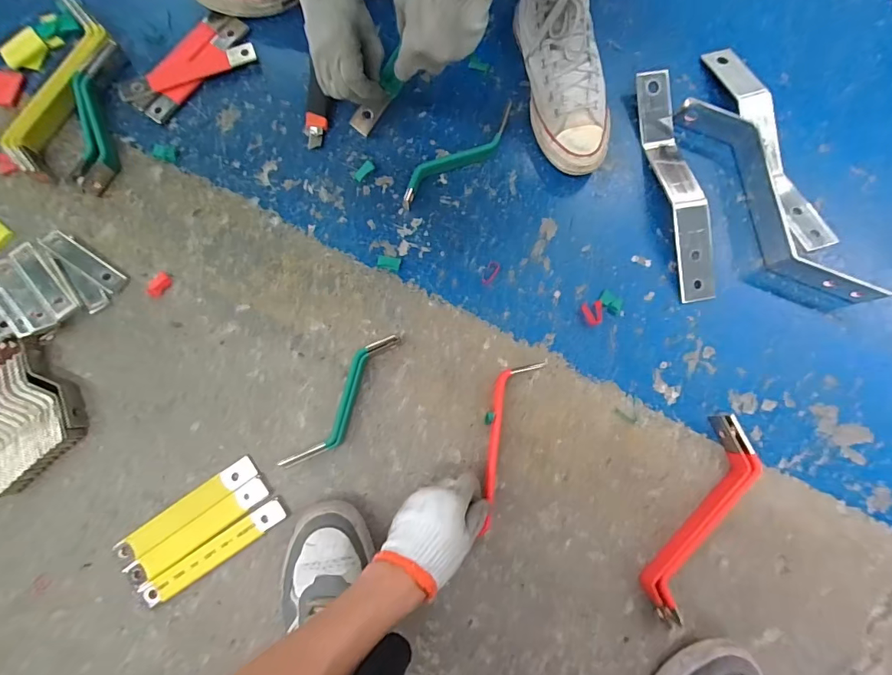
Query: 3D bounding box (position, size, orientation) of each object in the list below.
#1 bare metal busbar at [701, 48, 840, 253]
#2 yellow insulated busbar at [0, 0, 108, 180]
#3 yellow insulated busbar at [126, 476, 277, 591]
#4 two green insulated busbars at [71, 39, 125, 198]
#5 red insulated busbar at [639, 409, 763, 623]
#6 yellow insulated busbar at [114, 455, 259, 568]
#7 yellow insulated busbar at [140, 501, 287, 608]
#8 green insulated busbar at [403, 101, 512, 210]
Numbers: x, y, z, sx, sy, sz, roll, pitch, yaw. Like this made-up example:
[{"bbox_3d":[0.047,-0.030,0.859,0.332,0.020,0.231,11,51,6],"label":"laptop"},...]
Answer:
[{"bbox_3d":[0.458,-0.275,0.616,0.056,0.035,0.326,-15,82,-5],"label":"bare metal busbar"},{"bbox_3d":[-0.541,-0.347,0.605,0.070,0.040,0.261,15,81,0],"label":"yellow insulated busbar"},{"bbox_3d":[-0.298,0.236,0.523,0.178,0.013,0.031,-35,84,-7],"label":"yellow insulated busbar"},{"bbox_3d":[-0.471,-0.296,0.582,0.053,0.022,0.214,-2,82,-3],"label":"two green insulated busbars"},{"bbox_3d":[0.321,0.224,0.538,0.059,0.034,0.253,30,81,2],"label":"red insulated busbar"},{"bbox_3d":[-0.316,0.211,0.525,0.179,0.012,0.029,-35,84,-7],"label":"yellow insulated busbar"},{"bbox_3d":[-0.278,0.259,0.521,0.179,0.015,0.031,-32,84,-7],"label":"yellow insulated busbar"},{"bbox_3d":[0.019,-0.254,0.602,0.203,0.030,0.036,-36,85,-7],"label":"green insulated busbar"}]

